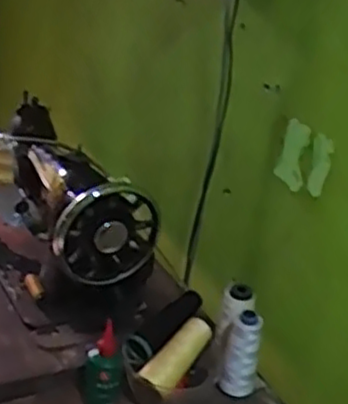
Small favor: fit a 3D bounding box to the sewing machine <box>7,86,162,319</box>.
[{"bbox_3d":[-0.140,-0.004,1.033,0.137,0.180,0.335,-4,29,-23],"label":"sewing machine"}]

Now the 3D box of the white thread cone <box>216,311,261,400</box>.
[{"bbox_3d":[0.083,0.188,0.889,0.043,0.107,0.040,10,27,8],"label":"white thread cone"}]

